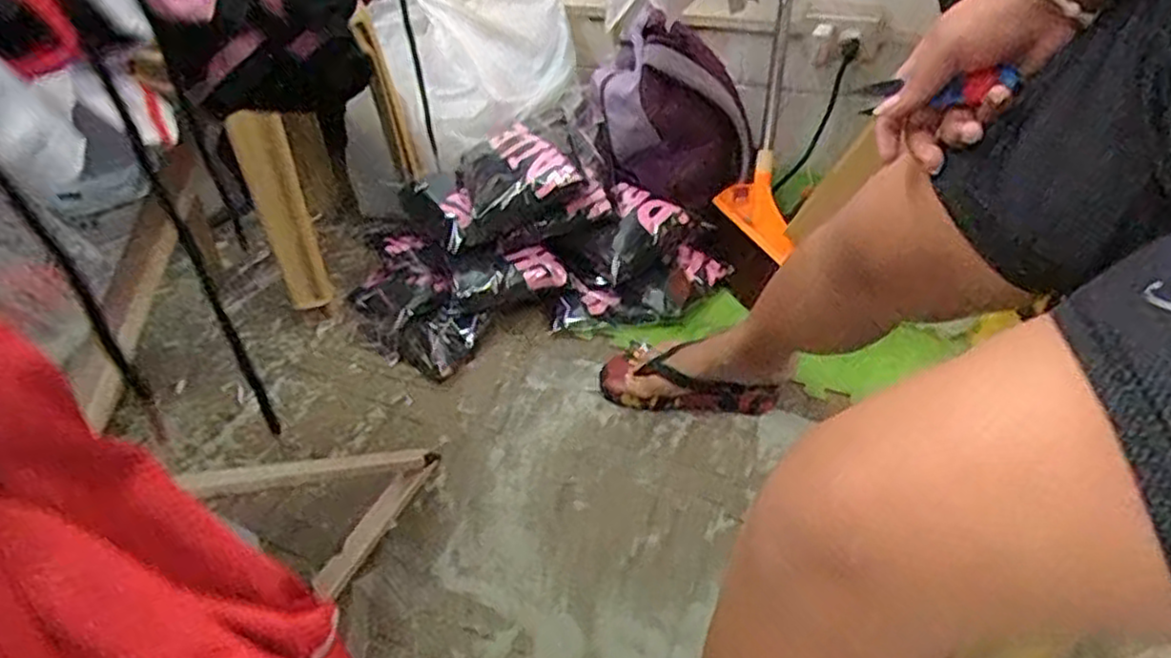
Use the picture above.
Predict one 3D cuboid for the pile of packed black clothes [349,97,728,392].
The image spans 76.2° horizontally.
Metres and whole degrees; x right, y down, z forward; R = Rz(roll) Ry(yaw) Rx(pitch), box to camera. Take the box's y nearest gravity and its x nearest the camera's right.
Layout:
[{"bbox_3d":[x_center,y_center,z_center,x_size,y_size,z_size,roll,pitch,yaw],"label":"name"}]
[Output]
[{"bbox_3d":[-0.099,-0.150,1.198,0.540,0.237,0.419,-23,43,-22],"label":"pile of packed black clothes"}]

